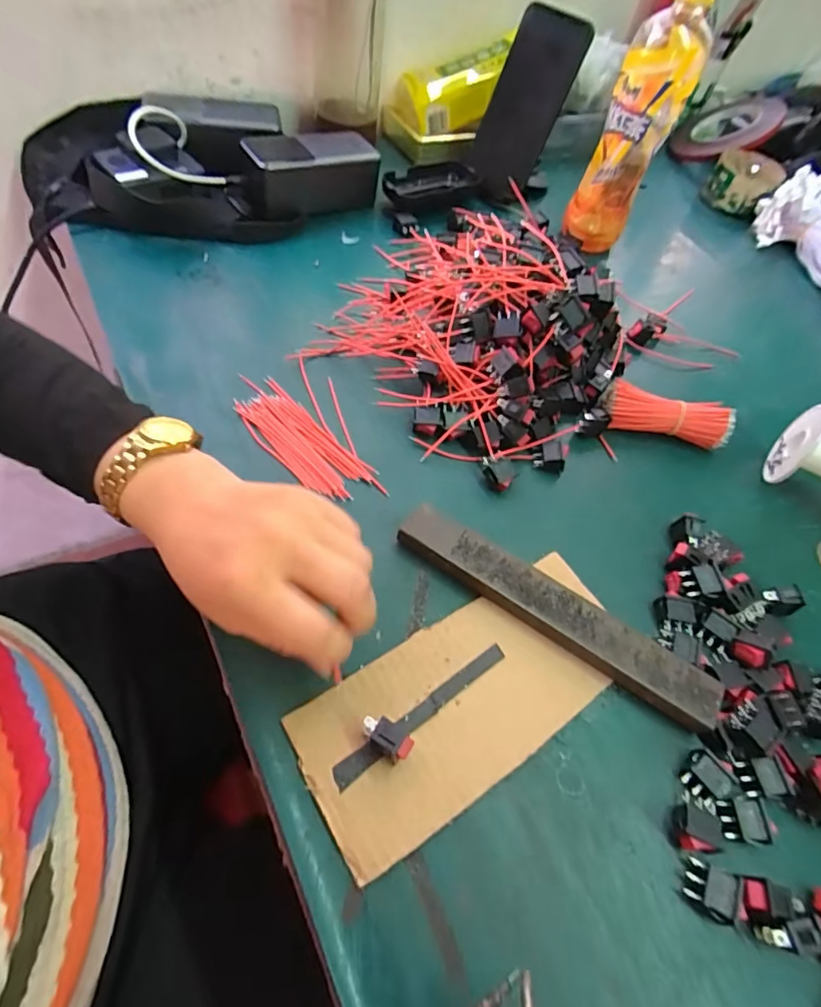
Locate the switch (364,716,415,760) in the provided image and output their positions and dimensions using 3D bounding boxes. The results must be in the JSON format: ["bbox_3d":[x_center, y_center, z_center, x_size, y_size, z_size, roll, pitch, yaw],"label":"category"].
[{"bbox_3d":[-0.011,0.116,0.253,0.025,0.021,0.013,36,58,14],"label":"switch"}]

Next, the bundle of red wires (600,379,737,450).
[{"bbox_3d":[0.203,-0.070,0.409,0.101,0.035,0.031,10,56,-3],"label":"bundle of red wires"}]

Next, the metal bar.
[{"bbox_3d":[0.085,0.062,0.305,0.199,0.019,0.031,32,57,11],"label":"metal bar"}]

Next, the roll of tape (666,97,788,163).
[{"bbox_3d":[0.415,-0.506,0.696,0.126,0.023,0.133,-40,45,0],"label":"roll of tape"}]

